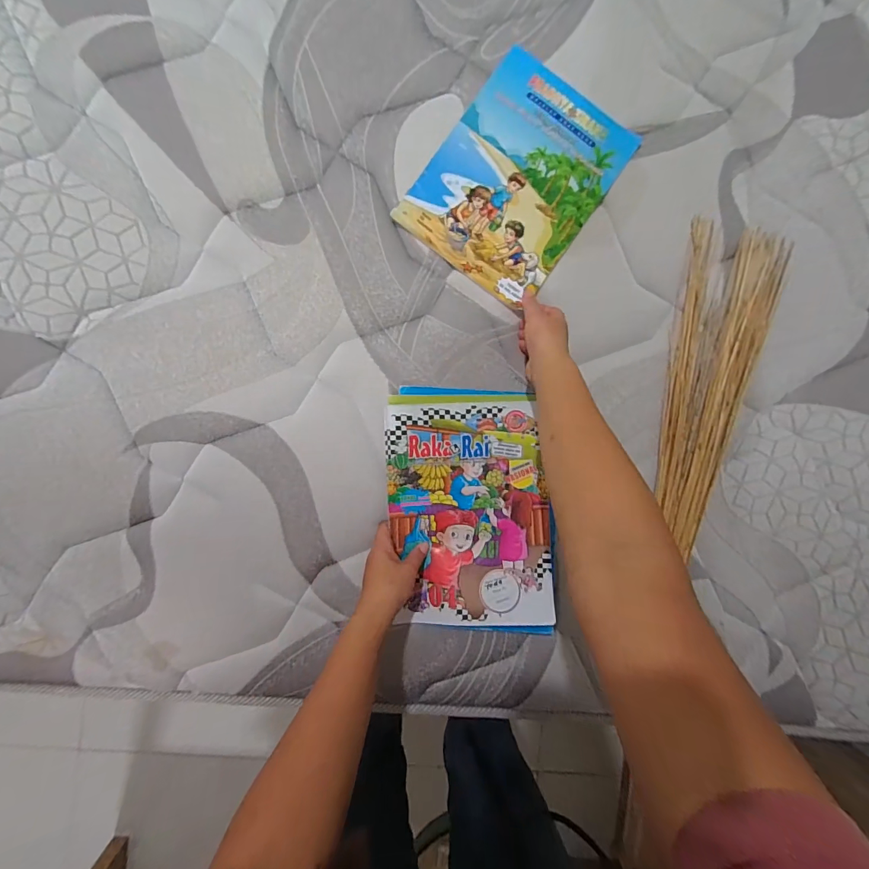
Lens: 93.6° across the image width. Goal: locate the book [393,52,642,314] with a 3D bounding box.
[{"bbox_3d":[0.110,-0.326,0.522,0.205,0.009,0.270,35,90,-4],"label":"book"}]

